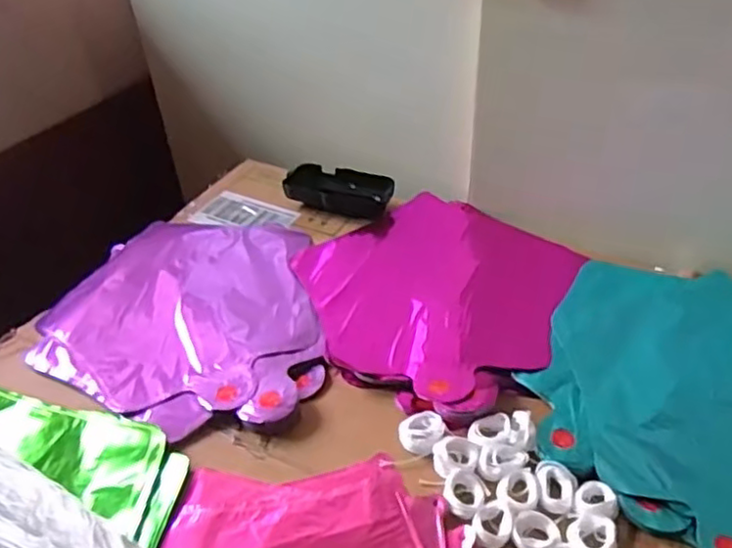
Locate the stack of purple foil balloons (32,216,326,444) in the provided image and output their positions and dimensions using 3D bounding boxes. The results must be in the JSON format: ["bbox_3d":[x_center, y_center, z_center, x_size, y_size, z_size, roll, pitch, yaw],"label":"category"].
[{"bbox_3d":[-0.148,0.028,0.571,0.233,0.026,0.251,0,42,3],"label":"stack of purple foil balloons"}]

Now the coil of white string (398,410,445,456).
[{"bbox_3d":[0.038,0.106,0.458,0.029,0.009,0.032,22,48,25],"label":"coil of white string"}]

